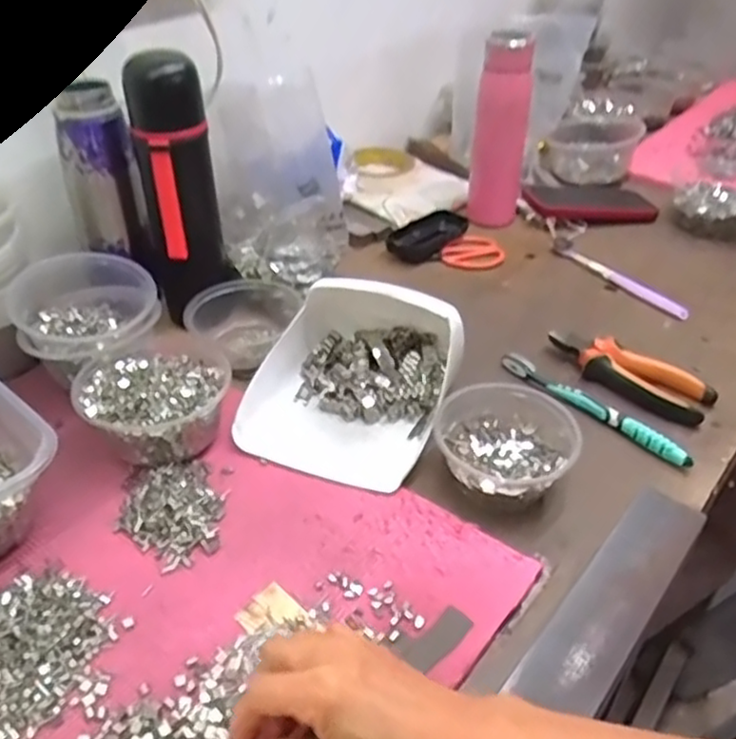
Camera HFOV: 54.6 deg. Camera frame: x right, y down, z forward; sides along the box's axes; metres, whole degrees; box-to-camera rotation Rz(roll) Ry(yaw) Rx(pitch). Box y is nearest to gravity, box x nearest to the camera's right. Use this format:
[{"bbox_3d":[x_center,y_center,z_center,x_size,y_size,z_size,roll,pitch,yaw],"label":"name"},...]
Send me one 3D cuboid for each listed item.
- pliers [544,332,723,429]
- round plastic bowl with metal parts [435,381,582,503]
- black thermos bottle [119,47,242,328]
[{"bbox_3d":[0.236,0.000,0.648,0.147,0.025,0.054,26,44,29],"label":"pliers"},{"bbox_3d":[0.105,0.058,0.547,0.106,0.049,0.099,1,37,0],"label":"round plastic bowl with metal parts"},{"bbox_3d":[-0.168,-0.161,0.648,0.075,0.224,0.060,-8,38,-12],"label":"black thermos bottle"}]

